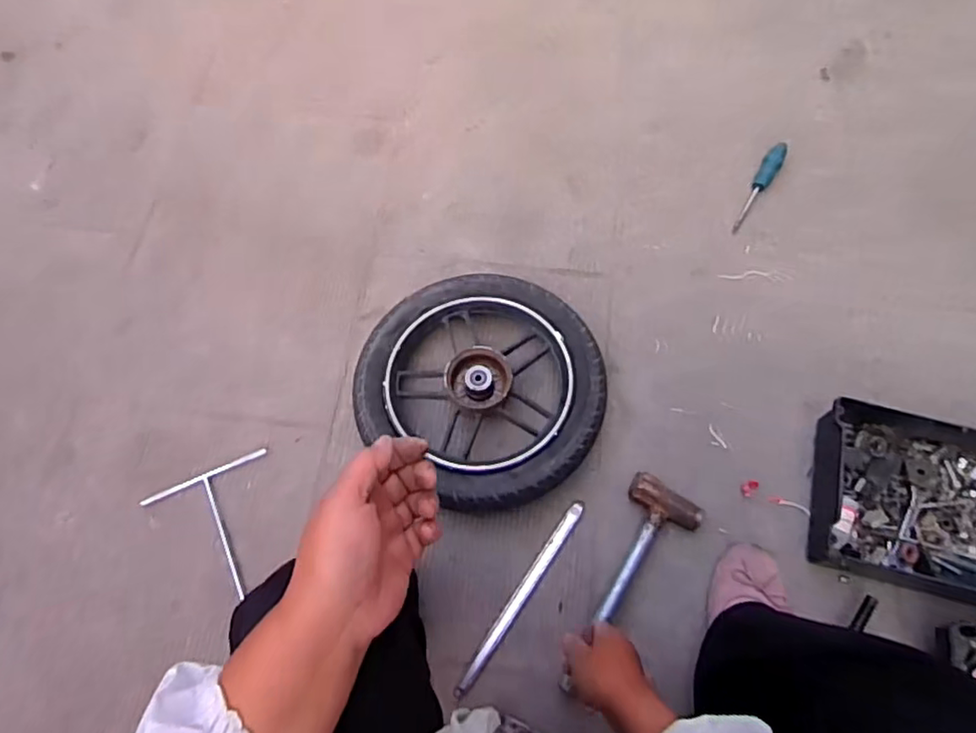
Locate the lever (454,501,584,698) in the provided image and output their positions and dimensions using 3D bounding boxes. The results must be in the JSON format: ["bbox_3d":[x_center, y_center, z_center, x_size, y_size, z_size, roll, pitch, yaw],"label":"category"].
[{"bbox_3d":[0.045,0.297,0.841,0.019,0.015,0.284,33,71,13],"label":"lever"}]

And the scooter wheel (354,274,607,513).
[{"bbox_3d":[-0.007,0.033,0.921,0.351,0.070,0.333,37,72,15],"label":"scooter wheel"}]

